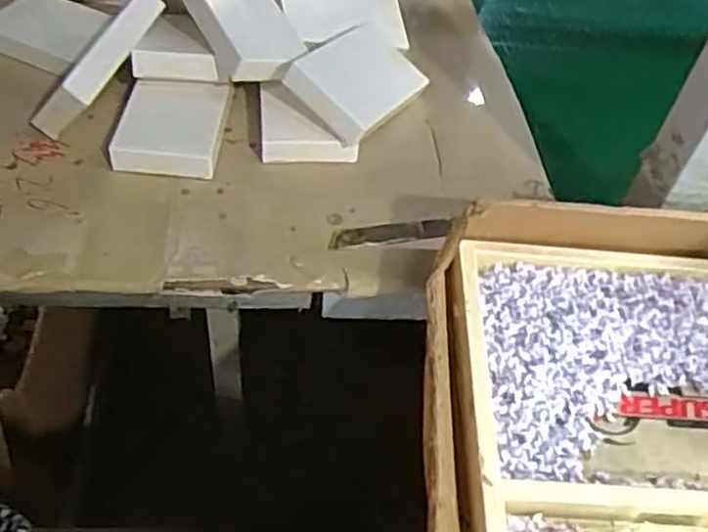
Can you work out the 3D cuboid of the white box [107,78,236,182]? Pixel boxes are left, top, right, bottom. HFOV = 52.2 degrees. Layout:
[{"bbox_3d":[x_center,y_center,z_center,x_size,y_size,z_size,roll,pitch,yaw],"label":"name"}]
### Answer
[{"bbox_3d":[-0.135,-0.104,0.537,0.072,0.023,0.082,6,49,-1],"label":"white box"}]

